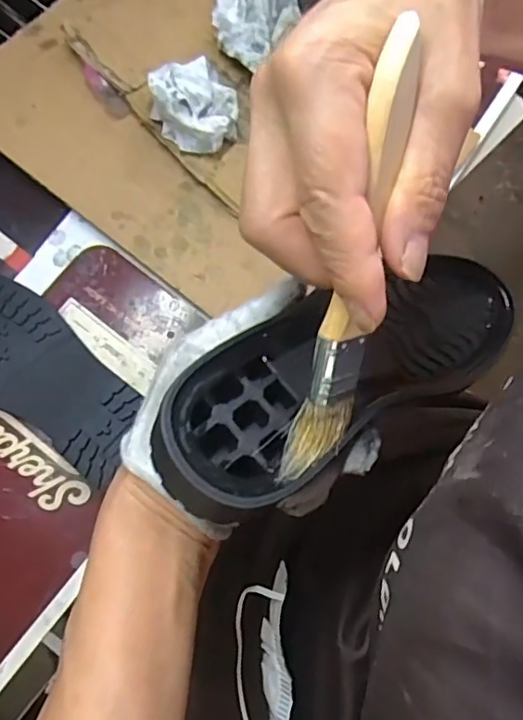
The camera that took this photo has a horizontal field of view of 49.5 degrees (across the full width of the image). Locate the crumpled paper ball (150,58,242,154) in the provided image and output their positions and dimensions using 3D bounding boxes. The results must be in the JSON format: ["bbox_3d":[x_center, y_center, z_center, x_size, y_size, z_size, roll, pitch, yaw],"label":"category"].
[{"bbox_3d":[-0.047,-0.178,0.393,0.067,0.037,0.055,37,77,3],"label":"crumpled paper ball"}]

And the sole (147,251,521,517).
[{"bbox_3d":[0.051,-0.003,0.251,0.204,0.022,0.063,-20,74,-38],"label":"sole"}]

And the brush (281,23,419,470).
[{"bbox_3d":[0.030,-0.028,0.184,0.020,0.019,0.144,11,112,3],"label":"brush"}]

